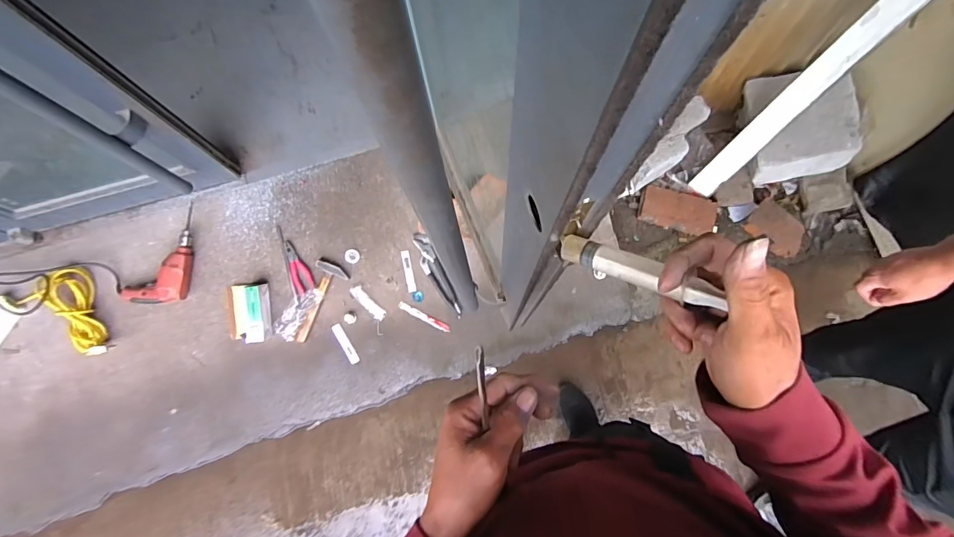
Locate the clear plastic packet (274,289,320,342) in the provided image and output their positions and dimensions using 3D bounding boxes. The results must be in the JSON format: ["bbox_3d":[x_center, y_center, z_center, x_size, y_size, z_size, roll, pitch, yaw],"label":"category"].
[{"bbox_3d":[-0.490,0.120,1.190,0.069,0.032,0.164,40,94,9],"label":"clear plastic packet"}]

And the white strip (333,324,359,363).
[{"bbox_3d":[-0.370,0.213,1.219,0.026,0.009,0.123,-28,94,-5],"label":"white strip"}]

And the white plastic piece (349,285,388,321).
[{"bbox_3d":[-0.307,0.098,1.221,0.033,0.006,0.121,-45,97,-8],"label":"white plastic piece"}]

